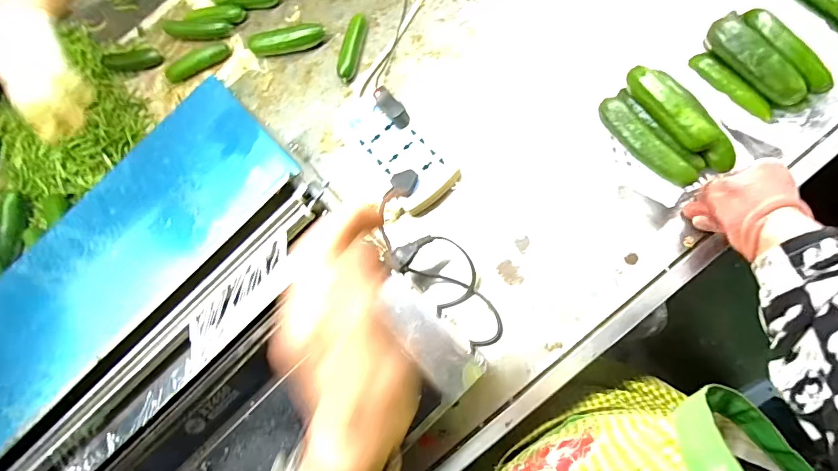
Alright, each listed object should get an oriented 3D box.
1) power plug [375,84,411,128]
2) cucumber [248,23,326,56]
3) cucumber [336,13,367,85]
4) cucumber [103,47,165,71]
[{"bbox_3d":[-0.037,-0.172,0.517,0.020,0.036,0.054,-43,84,0],"label":"power plug"},{"bbox_3d":[-0.213,-0.316,0.618,0.127,0.033,0.034,-12,84,3],"label":"cucumber"},{"bbox_3d":[-0.107,-0.289,0.592,0.030,0.030,0.102,14,86,5],"label":"cucumber"},{"bbox_3d":[-0.501,-0.308,0.673,0.091,0.033,0.030,-19,84,-18],"label":"cucumber"}]

